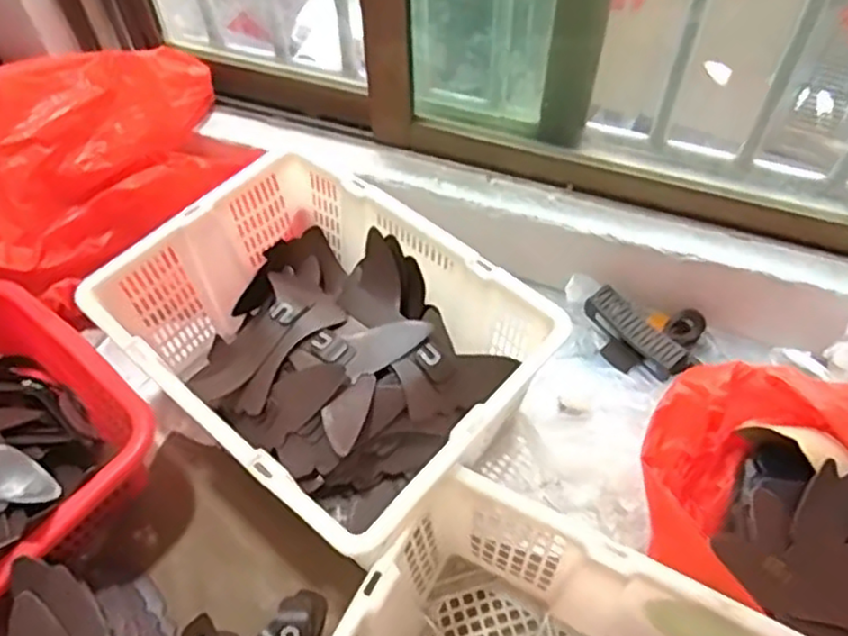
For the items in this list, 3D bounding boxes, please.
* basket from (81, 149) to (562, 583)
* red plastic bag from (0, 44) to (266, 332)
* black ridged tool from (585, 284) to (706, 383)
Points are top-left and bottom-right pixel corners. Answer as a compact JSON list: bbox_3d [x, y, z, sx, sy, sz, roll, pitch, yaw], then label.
[{"bbox_3d":[-0.096,0.039,0.716,0.384,0.169,0.287,35,62,22],"label":"basket"},{"bbox_3d":[-0.413,-0.171,0.809,0.393,0.234,0.199,-27,60,-17],"label":"red plastic bag"},{"bbox_3d":[0.261,0.012,0.805,0.098,0.063,0.128,-32,61,-20],"label":"black ridged tool"}]

